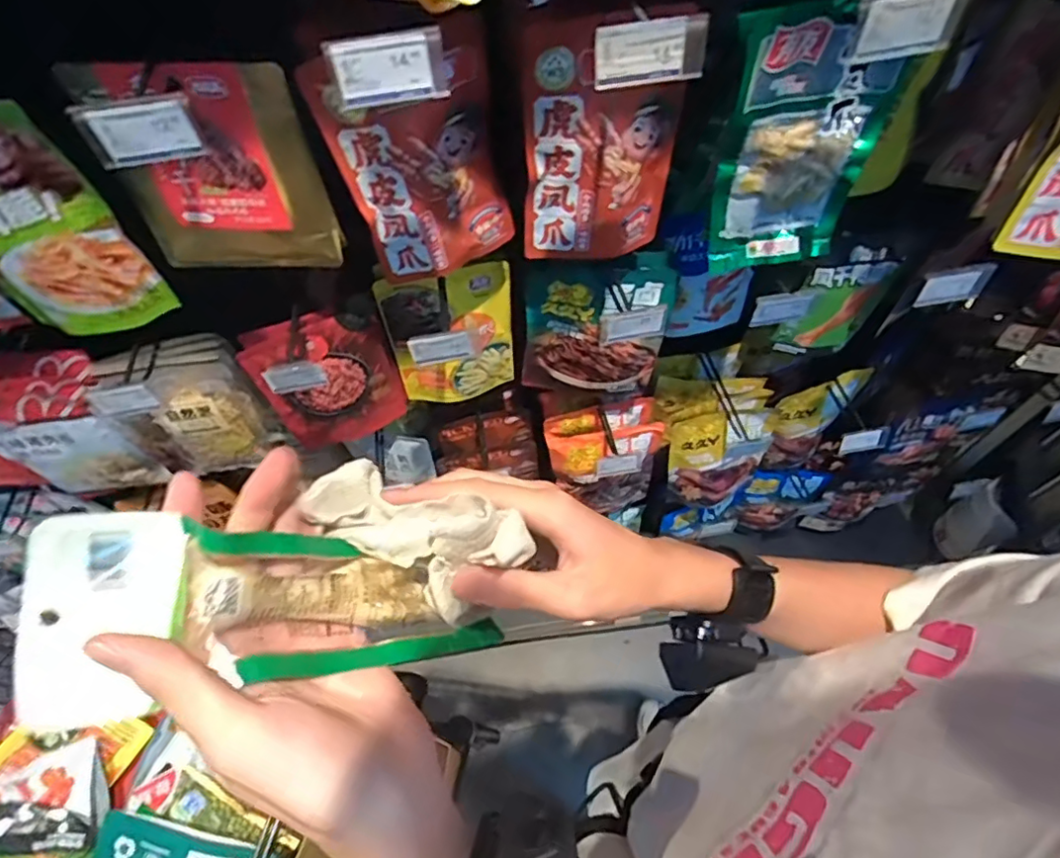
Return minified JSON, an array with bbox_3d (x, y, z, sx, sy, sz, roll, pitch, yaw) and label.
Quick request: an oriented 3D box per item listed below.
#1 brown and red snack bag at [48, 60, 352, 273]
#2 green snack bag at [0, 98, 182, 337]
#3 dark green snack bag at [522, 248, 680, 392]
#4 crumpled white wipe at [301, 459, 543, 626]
[{"bbox_3d":[-0.303,-0.244,0.561,0.187,0.198,0.031,-2,58,1],"label":"brown and red snack bag"},{"bbox_3d":[-0.501,-0.196,0.581,0.162,0.246,0.047,3,58,4],"label":"green snack bag"},{"bbox_3d":[0.095,-0.143,0.847,0.201,0.260,0.056,4,54,0],"label":"dark green snack bag"},{"bbox_3d":[-0.059,0.056,0.299,0.110,0.026,0.057,19,60,1],"label":"crumpled white wipe"}]

